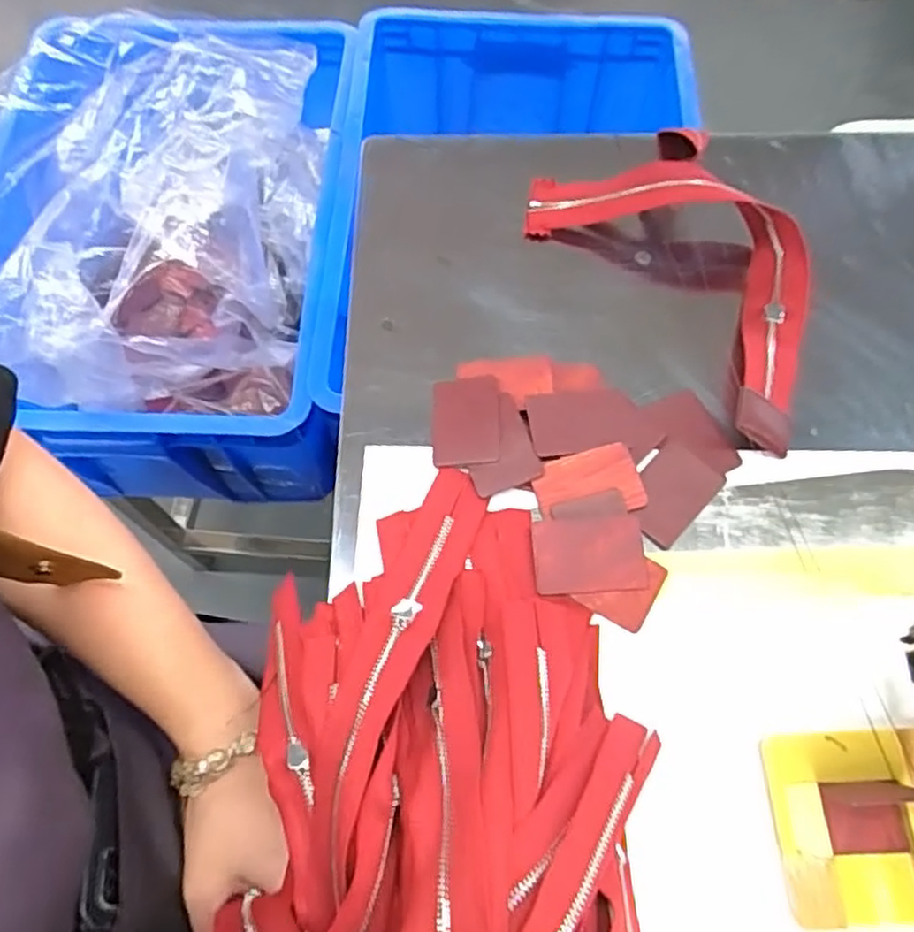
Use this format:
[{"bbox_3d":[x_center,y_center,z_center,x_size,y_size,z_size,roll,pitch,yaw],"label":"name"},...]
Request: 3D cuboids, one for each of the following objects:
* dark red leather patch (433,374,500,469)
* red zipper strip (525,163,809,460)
[{"bbox_3d":[0.005,-0.024,0.371,0.035,0.004,0.052,-1,66,0],"label":"dark red leather patch"},{"bbox_3d":[0.136,-0.115,0.394,0.106,0.036,0.214,-34,70,-14],"label":"red zipper strip"}]

